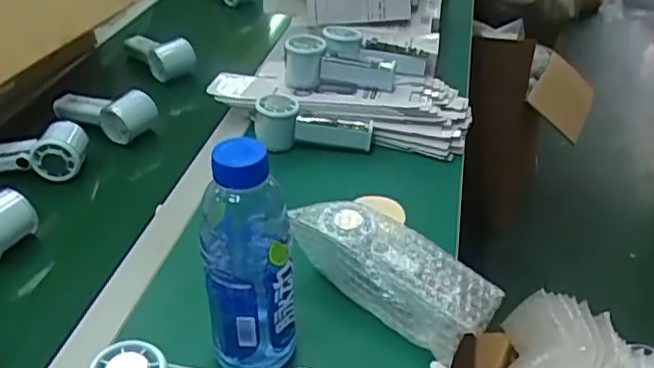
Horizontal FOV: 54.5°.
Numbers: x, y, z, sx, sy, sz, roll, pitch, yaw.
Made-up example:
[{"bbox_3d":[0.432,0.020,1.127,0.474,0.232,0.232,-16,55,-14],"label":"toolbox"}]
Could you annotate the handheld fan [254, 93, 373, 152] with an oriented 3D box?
[{"bbox_3d":[-0.022,-0.078,0.835,0.145,0.070,0.044,4,35,6],"label":"handheld fan"}]

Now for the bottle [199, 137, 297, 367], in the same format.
[{"bbox_3d":[-0.061,0.061,0.500,0.070,0.209,0.061,-4,35,-6],"label":"bottle"}]

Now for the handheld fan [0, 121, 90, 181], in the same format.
[{"bbox_3d":[-0.379,-0.042,0.778,0.151,0.052,0.056,-1,35,-2],"label":"handheld fan"}]

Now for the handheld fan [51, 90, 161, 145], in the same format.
[{"bbox_3d":[-0.313,-0.111,0.879,0.152,0.051,0.064,20,39,26],"label":"handheld fan"}]

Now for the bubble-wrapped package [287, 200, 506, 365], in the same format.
[{"bbox_3d":[0.060,0.086,0.595,0.195,0.072,0.062,29,44,34],"label":"bubble-wrapped package"}]

